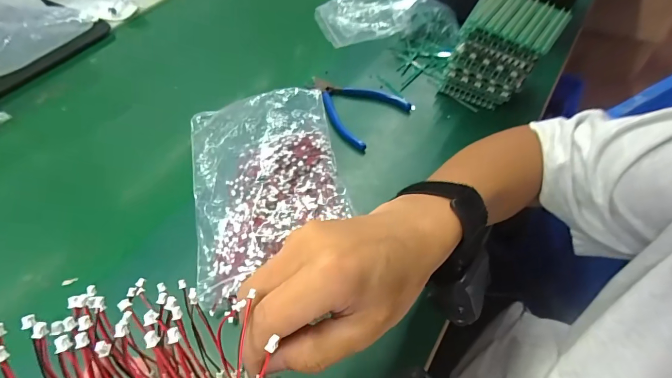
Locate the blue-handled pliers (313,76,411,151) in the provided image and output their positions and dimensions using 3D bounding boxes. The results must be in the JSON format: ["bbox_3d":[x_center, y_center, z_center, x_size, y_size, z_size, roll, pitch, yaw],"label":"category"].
[{"bbox_3d":[0.023,-0.118,0.492,0.121,0.021,0.113,36,63,25],"label":"blue-handled pliers"}]

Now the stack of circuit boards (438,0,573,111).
[{"bbox_3d":[0.202,-0.164,0.458,0.101,0.124,0.068,35,62,25],"label":"stack of circuit boards"}]

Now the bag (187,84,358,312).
[{"bbox_3d":[-0.074,-0.007,0.397,0.158,0.046,0.234,-12,54,-6],"label":"bag"}]

